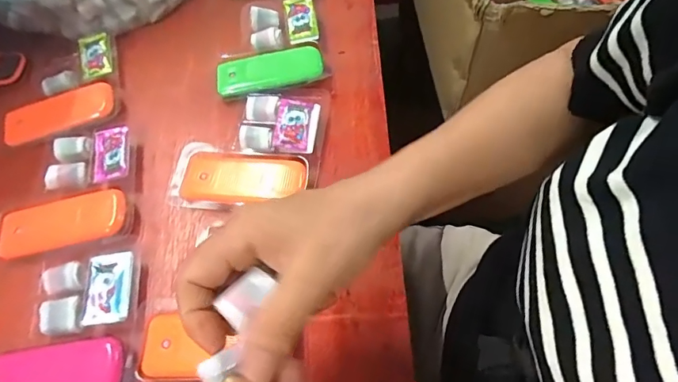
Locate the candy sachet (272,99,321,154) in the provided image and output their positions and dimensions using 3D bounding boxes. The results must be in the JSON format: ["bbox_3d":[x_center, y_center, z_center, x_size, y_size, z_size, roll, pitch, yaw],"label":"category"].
[{"bbox_3d":[-0.038,-0.060,0.397,0.036,0.009,0.053,5,62,5],"label":"candy sachet"}]

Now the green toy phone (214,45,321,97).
[{"bbox_3d":[-0.070,-0.120,0.437,0.103,0.011,0.046,-8,61,-2],"label":"green toy phone"}]

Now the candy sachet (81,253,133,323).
[{"bbox_3d":[-0.175,0.073,0.334,0.032,0.004,0.052,-8,61,-2],"label":"candy sachet"}]

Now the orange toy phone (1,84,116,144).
[{"bbox_3d":[-0.268,-0.074,0.419,0.101,0.011,0.044,-13,62,-5],"label":"orange toy phone"}]

